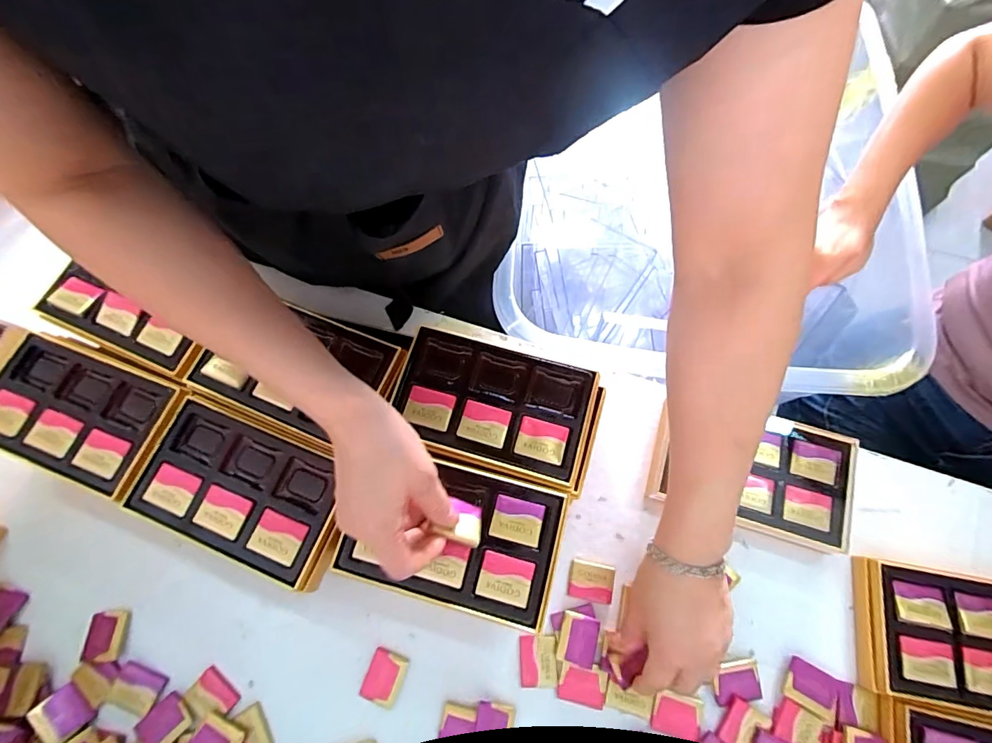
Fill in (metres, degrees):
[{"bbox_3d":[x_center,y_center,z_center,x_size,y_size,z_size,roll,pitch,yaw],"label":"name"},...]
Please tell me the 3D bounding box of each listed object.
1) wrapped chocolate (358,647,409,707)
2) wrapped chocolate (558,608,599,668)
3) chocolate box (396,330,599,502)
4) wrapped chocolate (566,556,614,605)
[{"bbox_3d":[-0.097,0.266,0.410,0.032,0.006,0.039,18,74,7],"label":"wrapped chocolate"},{"bbox_3d":[0.072,0.235,0.414,0.032,0.007,0.041,13,73,6],"label":"wrapped chocolate"},{"bbox_3d":[-0.001,0.029,0.398,0.166,0.016,0.106,15,73,7],"label":"chocolate box"},{"bbox_3d":[0.087,0.192,0.433,0.041,0.005,0.033,11,73,5],"label":"wrapped chocolate"}]

